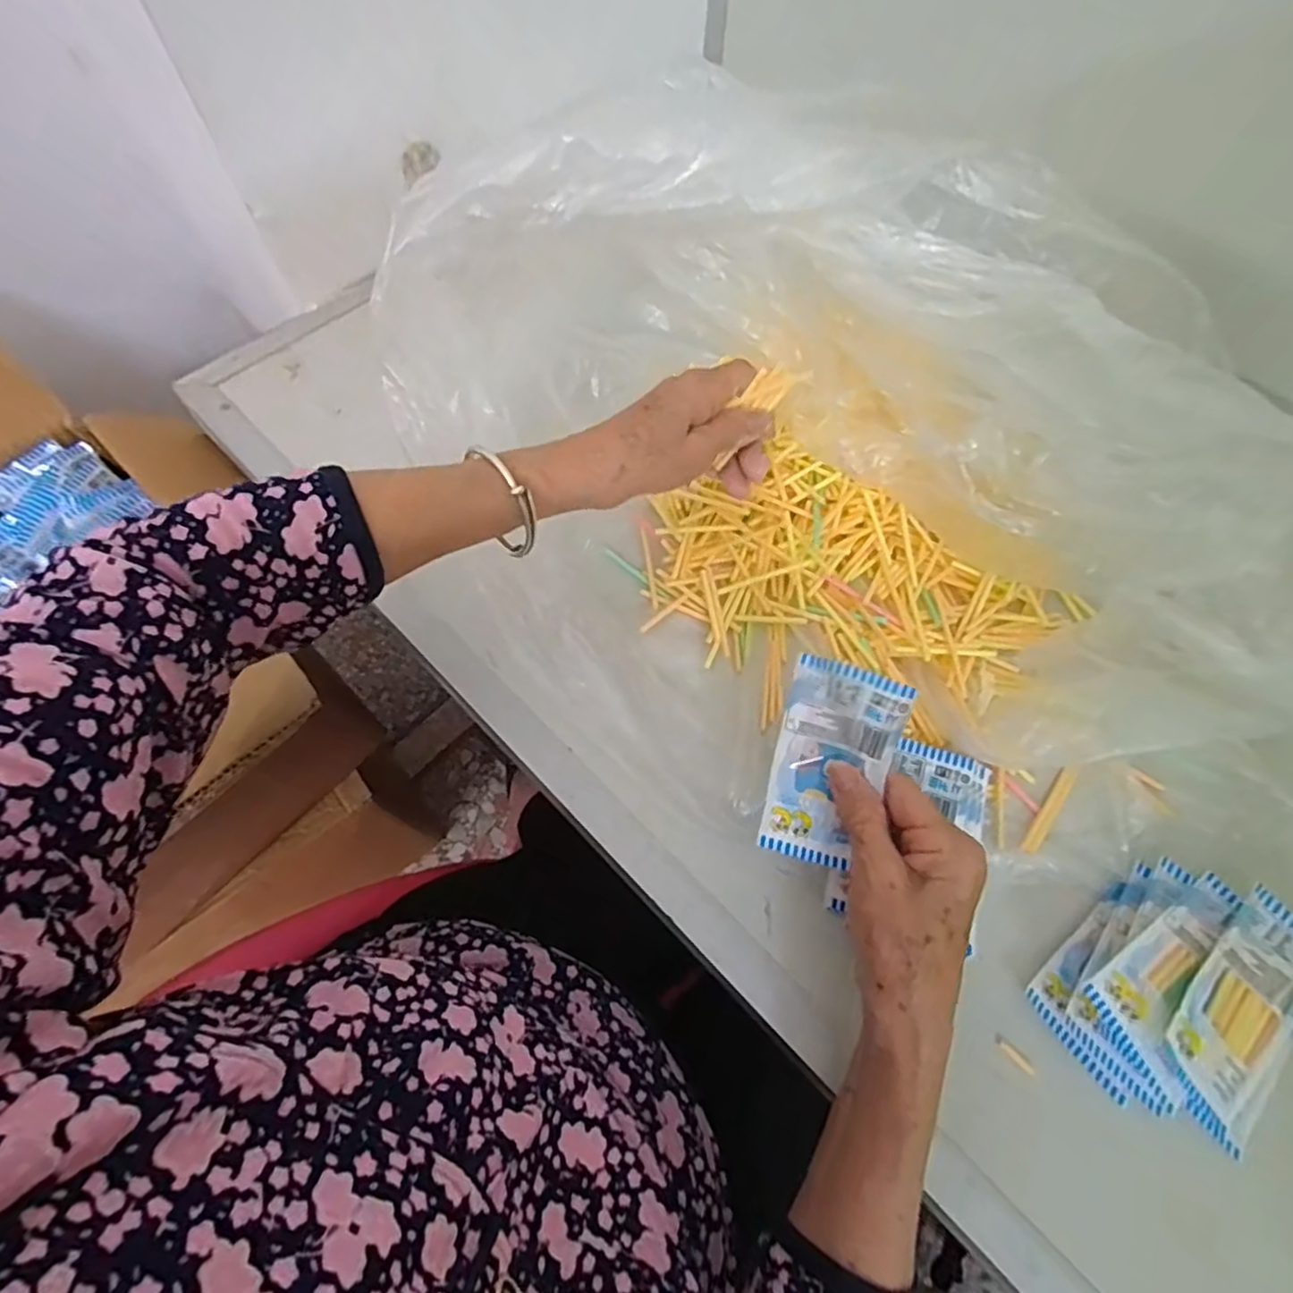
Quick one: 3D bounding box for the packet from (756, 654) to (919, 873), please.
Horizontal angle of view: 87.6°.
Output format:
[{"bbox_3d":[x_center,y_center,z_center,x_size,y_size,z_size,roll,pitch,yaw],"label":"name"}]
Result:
[{"bbox_3d":[0.092,0.059,0.349,0.056,0.025,0.101,23,83,9],"label":"packet"}]

